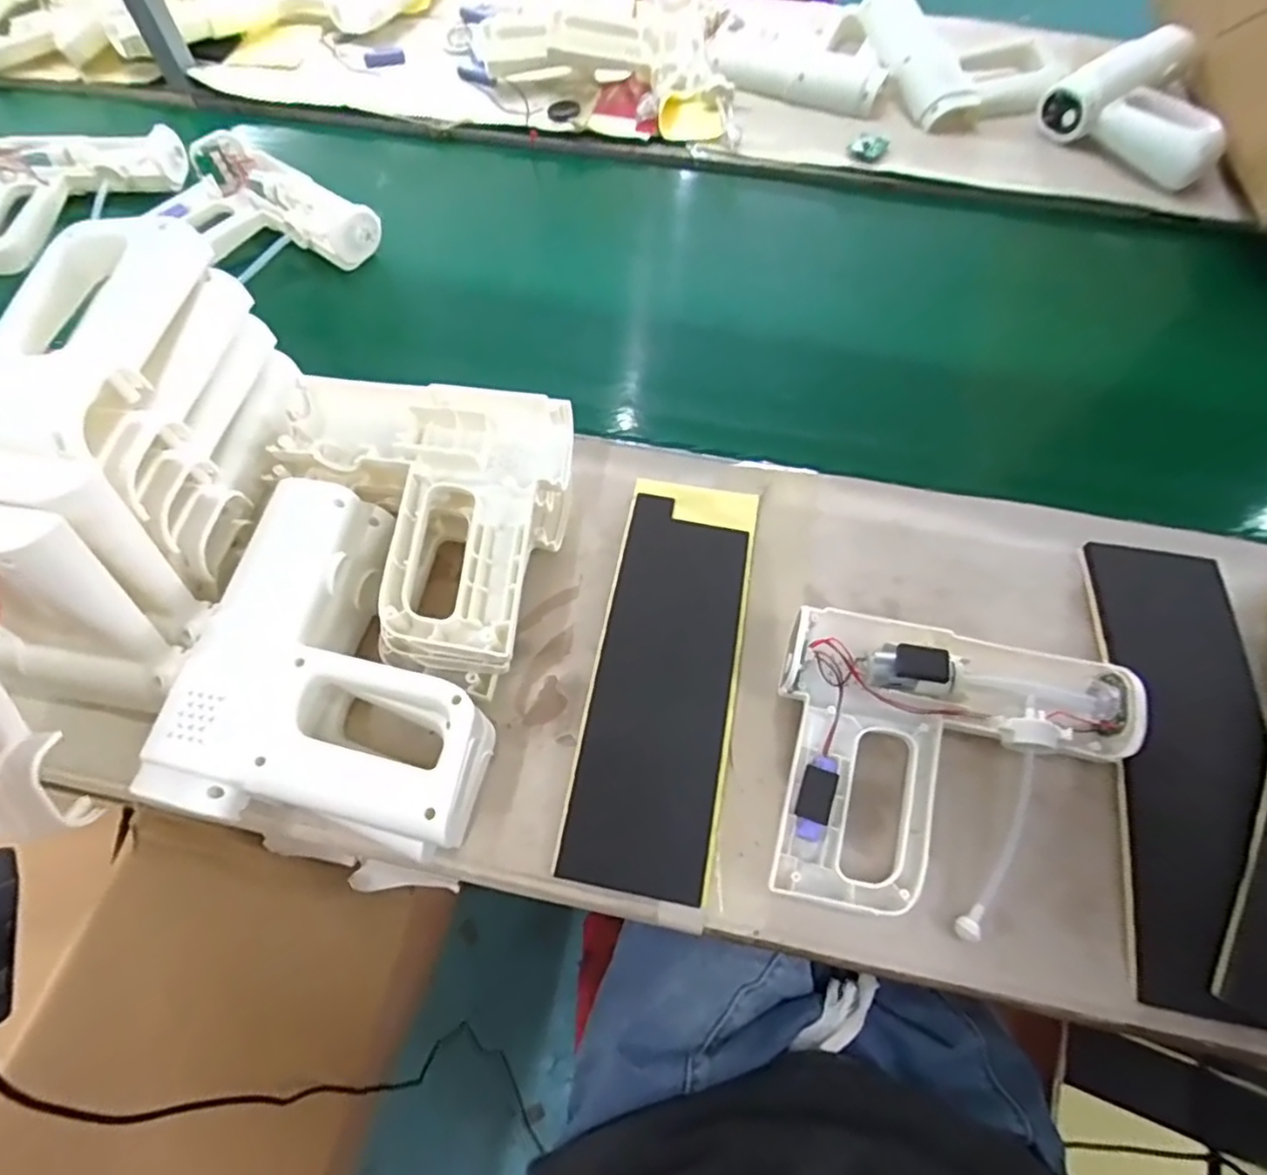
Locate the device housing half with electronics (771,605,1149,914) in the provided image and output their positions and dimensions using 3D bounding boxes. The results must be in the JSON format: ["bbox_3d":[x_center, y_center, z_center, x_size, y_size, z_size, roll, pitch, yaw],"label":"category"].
[{"bbox_3d":[0.198,0.110,0.407,0.209,0.049,0.179,7,64,4],"label":"device housing half with electronics"}]

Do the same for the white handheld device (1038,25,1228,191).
[{"bbox_3d":[0.575,-0.535,0.687,0.206,0.063,0.180,-40,72,-15],"label":"white handheld device"}]

